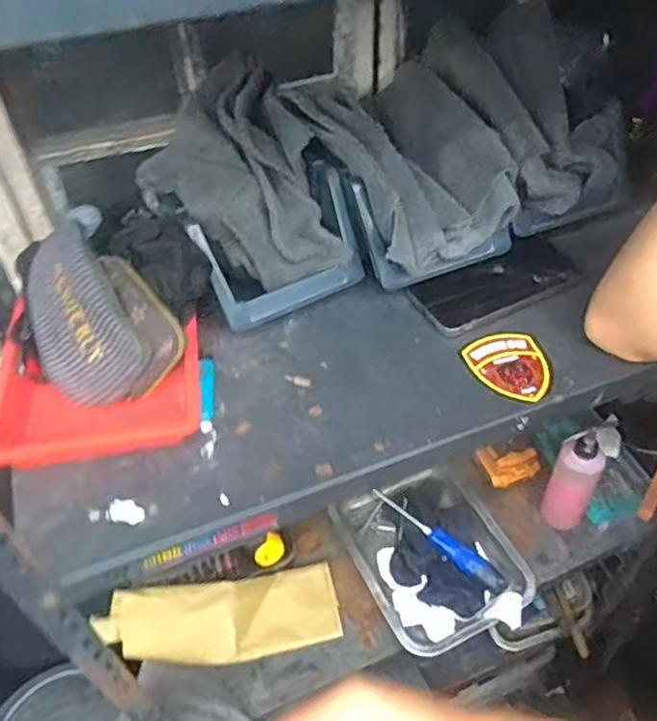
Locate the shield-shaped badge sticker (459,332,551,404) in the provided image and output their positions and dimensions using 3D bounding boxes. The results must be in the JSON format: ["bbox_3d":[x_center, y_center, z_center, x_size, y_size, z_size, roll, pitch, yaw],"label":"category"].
[{"bbox_3d":[0.159,0.006,0.560,0.067,0.004,0.077,-19,49,-14],"label":"shield-shaped badge sticker"}]

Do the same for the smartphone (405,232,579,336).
[{"bbox_3d":[0.158,-0.077,0.619,0.155,0.015,0.069,-27,58,-16],"label":"smartphone"}]

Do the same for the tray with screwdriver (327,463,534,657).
[{"bbox_3d":[0.131,0.245,0.839,0.186,0.028,0.250,-22,50,-17],"label":"tray with screwdriver"}]

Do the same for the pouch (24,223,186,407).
[{"bbox_3d":[-0.194,-0.037,0.547,0.155,0.112,0.045,52,23,7],"label":"pouch"}]

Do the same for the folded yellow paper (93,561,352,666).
[{"bbox_3d":[-0.128,0.313,0.788,0.279,0.025,0.092,-5,69,-11],"label":"folded yellow paper"}]

